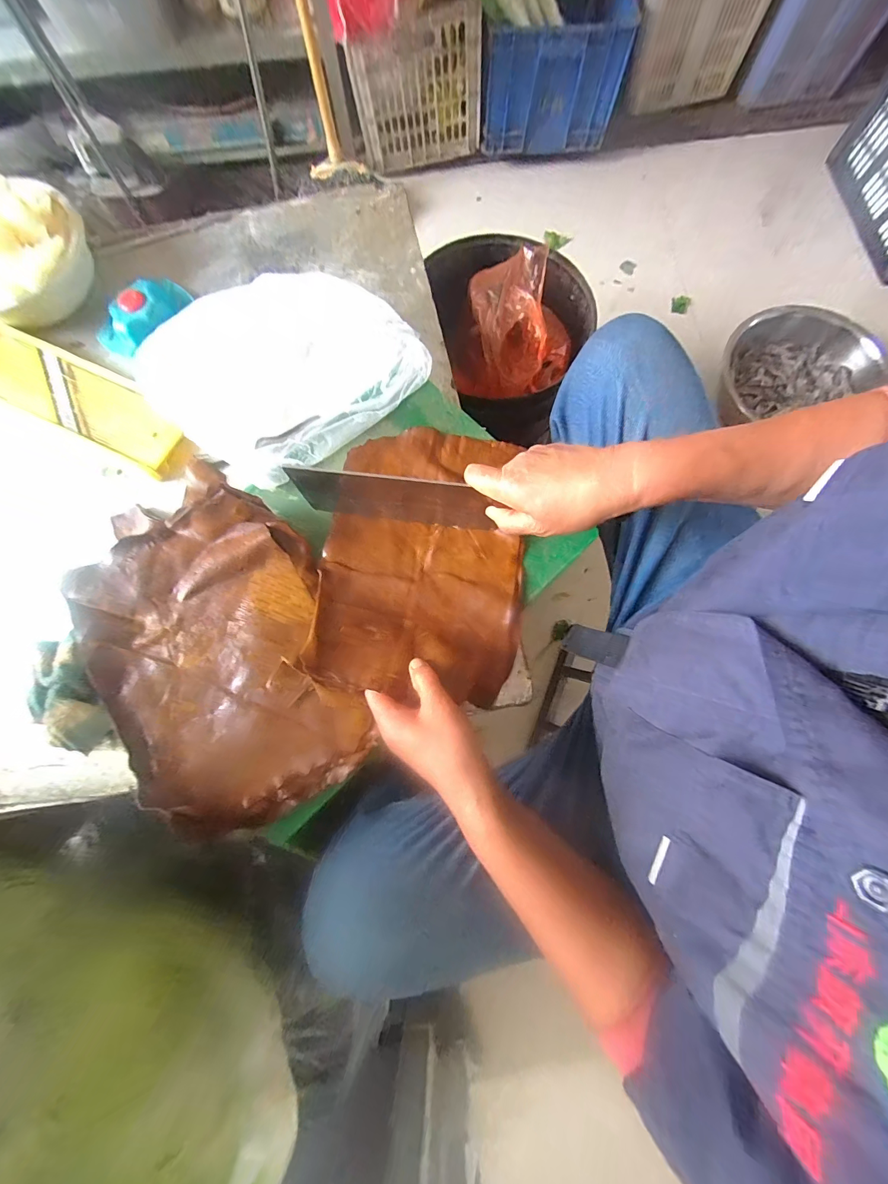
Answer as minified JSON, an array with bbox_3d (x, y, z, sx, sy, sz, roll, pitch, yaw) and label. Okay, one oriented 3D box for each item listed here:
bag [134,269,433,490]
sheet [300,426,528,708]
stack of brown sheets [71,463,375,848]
[{"bbox_3d":[-0.174,-0.254,0.444,0.266,0.096,0.171,-41,79,-9],"label":"bag"},{"bbox_3d":[-0.022,-0.042,0.419,0.209,0.036,0.294,5,75,3],"label":"sheet"},{"bbox_3d":[-0.234,0.044,0.397,0.251,0.043,0.366,-28,76,-6],"label":"stack of brown sheets"}]

